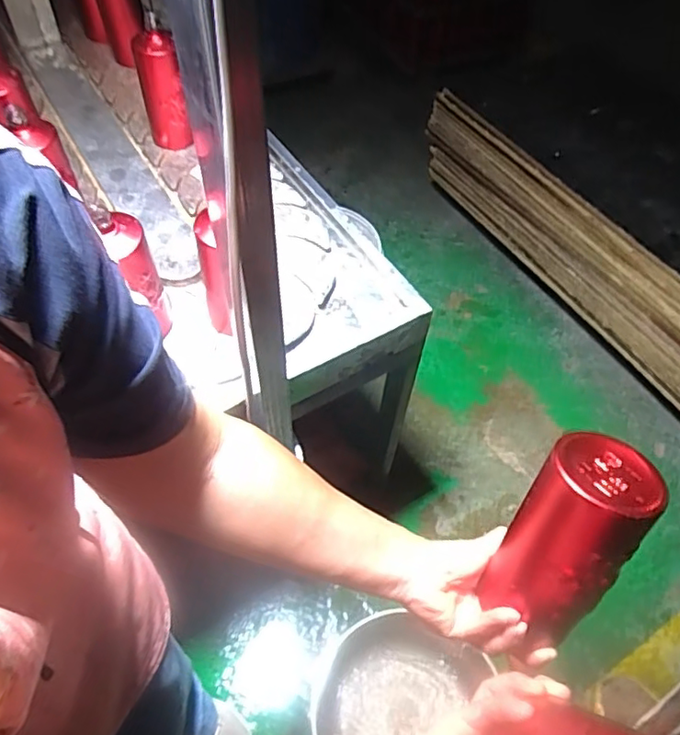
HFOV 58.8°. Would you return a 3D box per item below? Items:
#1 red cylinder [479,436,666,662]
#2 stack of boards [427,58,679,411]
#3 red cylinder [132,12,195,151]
[{"bbox_3d":[0.173,0.139,0.475,0.077,0.171,0.068,27,33,16],"label":"red cylinder"},{"bbox_3d":[0.842,-0.441,1.700,0.564,0.368,1.313,-28,64,-18],"label":"stack of boards"},{"bbox_3d":[-0.300,-0.469,1.014,0.070,0.207,0.069,-14,61,-10],"label":"red cylinder"}]

